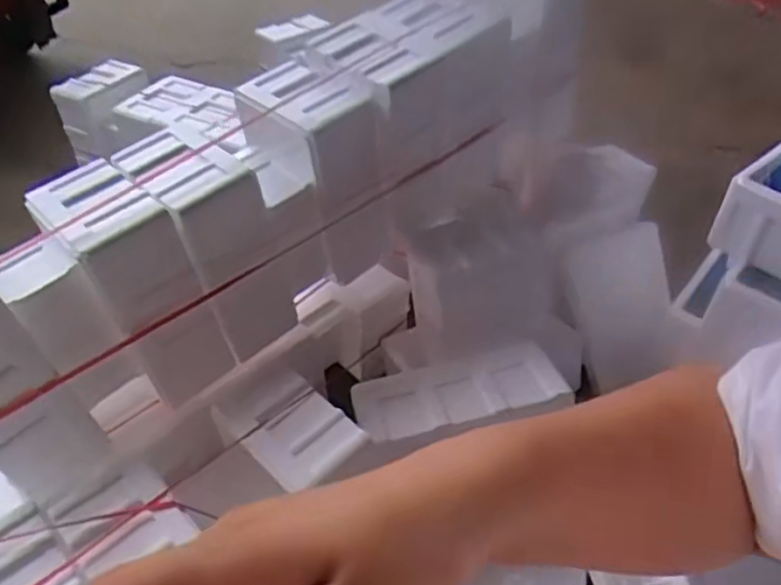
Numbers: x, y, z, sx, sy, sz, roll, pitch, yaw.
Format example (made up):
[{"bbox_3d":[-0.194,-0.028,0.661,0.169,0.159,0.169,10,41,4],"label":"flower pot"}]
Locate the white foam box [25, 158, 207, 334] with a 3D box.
[{"bbox_3d":[-0.480,-0.082,1.123,0.245,0.185,0.162,31,51,30],"label":"white foam box"}]

